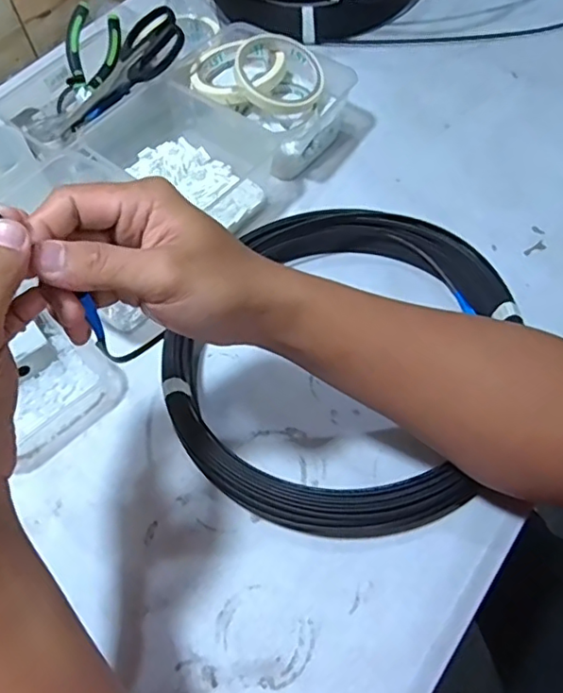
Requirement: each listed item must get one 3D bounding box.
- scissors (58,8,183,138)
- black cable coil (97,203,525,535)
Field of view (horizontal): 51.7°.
[{"bbox_3d":[-0.173,-0.285,0.615,0.174,0.025,0.064,-33,59,22],"label":"scissors"},{"bbox_3d":[0.047,0.004,0.460,0.274,0.051,0.273,-1,61,2],"label":"black cable coil"}]

